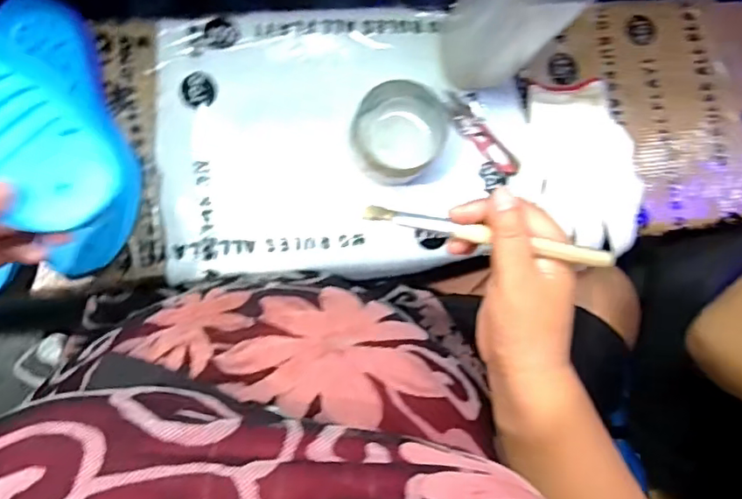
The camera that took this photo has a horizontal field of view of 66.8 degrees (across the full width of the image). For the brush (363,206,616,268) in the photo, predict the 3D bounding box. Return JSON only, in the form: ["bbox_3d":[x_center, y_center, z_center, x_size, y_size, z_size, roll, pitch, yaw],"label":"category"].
[{"bbox_3d":[0.068,-0.009,0.347,0.153,0.008,0.009,12,80,17],"label":"brush"}]

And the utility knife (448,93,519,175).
[{"bbox_3d":[0.107,-0.111,0.549,0.025,0.010,0.096,-42,88,-10],"label":"utility knife"}]

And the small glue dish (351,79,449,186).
[{"bbox_3d":[0.025,-0.104,0.510,0.082,0.044,0.082,1,82,-6],"label":"small glue dish"}]

